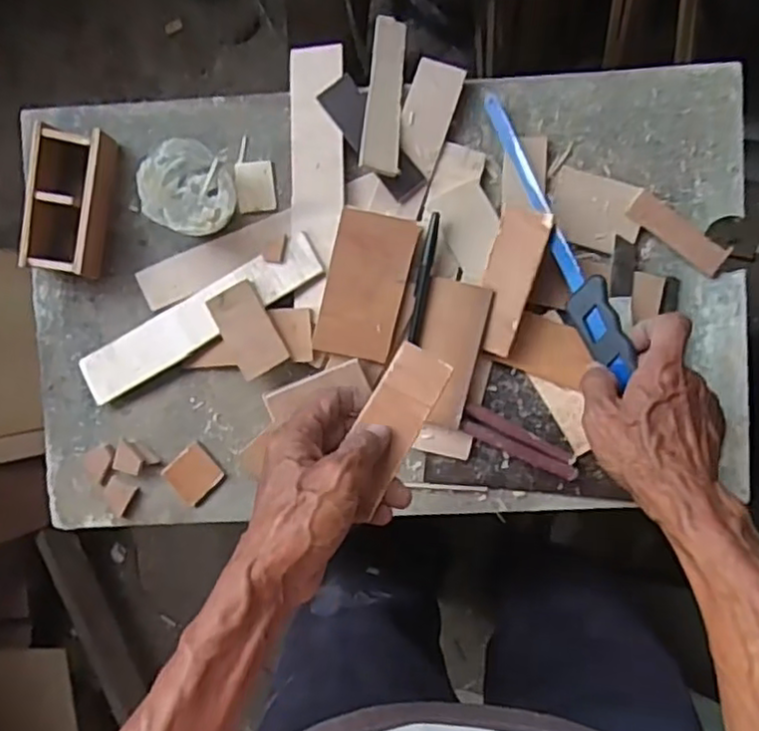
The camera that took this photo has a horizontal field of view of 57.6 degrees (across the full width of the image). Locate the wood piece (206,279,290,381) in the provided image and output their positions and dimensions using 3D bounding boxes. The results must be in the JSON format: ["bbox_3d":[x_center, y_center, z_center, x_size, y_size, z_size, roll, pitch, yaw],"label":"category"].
[{"bbox_3d":[-0.103,-0.028,0.544,0.041,0.008,0.071,-26,93,3],"label":"wood piece"}]

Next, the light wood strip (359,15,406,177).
[{"bbox_3d":[0.005,-0.215,0.542,0.029,0.004,0.141,7,74,-9],"label":"light wood strip"}]

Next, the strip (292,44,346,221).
[{"bbox_3d":[-0.049,-0.184,0.546,0.042,0.006,0.130,1,97,12],"label":"strip"}]

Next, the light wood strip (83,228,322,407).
[{"bbox_3d":[-0.145,-0.037,0.555,0.214,0.010,0.039,-29,85,7],"label":"light wood strip"}]

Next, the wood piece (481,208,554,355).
[{"bbox_3d":[0.097,-0.064,0.529,0.040,0.004,0.108,22,100,29],"label":"wood piece"}]

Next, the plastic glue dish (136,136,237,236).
[{"bbox_3d":[-0.144,-0.134,0.531,0.064,0.057,0.065,0,94,2],"label":"plastic glue dish"}]

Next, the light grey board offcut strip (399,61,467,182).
[{"bbox_3d":[0.038,-0.194,0.539,0.037,0.007,0.083,18,94,0],"label":"light grey board offcut strip"}]

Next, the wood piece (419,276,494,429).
[{"bbox_3d":[0.055,-0.009,0.540,0.048,0.009,0.112,9,94,1],"label":"wood piece"}]

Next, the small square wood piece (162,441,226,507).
[{"bbox_3d":[-0.154,0.091,0.575,0.042,0.005,0.039,-41,92,4],"label":"small square wood piece"}]

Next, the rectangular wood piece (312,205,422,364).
[{"bbox_3d":[-0.010,-0.062,0.538,0.062,0.008,0.112,13,93,-4],"label":"rectangular wood piece"}]

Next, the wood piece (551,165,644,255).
[{"bbox_3d":[0.170,-0.121,0.543,0.069,0.009,0.055,16,94,1],"label":"wood piece"}]

